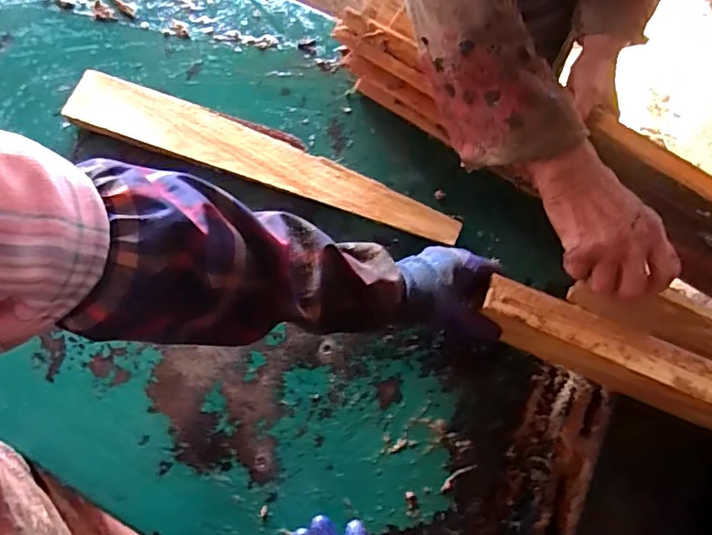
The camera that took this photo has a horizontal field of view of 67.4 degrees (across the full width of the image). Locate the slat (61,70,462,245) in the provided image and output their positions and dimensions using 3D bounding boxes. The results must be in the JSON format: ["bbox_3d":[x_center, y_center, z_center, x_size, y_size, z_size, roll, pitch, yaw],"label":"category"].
[{"bbox_3d":[-0.115,-0.132,0.636,0.498,0.022,0.070,20,69,8],"label":"slat"}]

